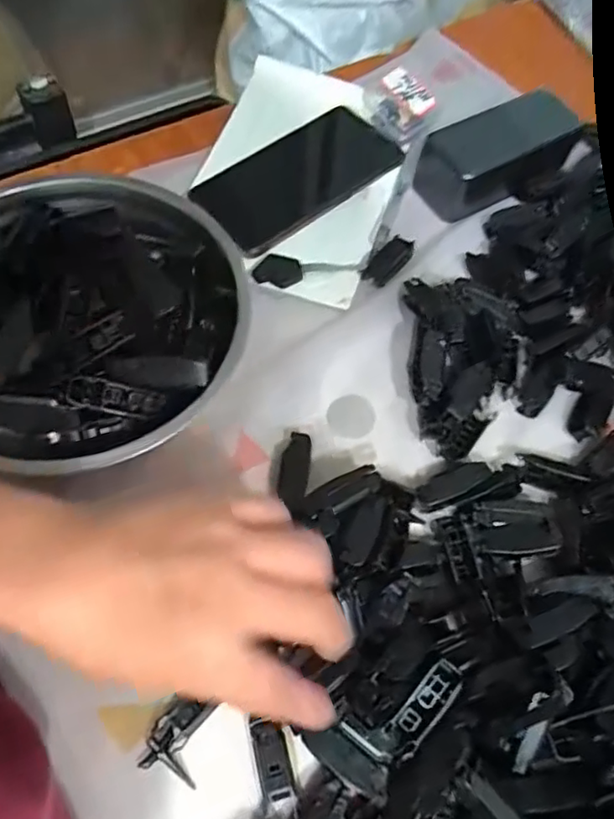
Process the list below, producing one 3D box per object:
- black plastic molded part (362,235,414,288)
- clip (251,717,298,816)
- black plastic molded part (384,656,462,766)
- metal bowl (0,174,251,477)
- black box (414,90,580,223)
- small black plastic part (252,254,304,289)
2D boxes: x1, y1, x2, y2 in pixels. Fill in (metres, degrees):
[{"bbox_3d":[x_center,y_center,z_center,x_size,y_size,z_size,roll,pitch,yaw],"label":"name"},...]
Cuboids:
[{"bbox_3d":[0.059,-0.108,0.443,0.022,0.007,0.044,38,66,14],"label":"black plastic molded part"},{"bbox_3d":[-0.016,0.176,0.297,0.015,0.007,0.042,-13,80,-4],"label":"clip"},{"bbox_3d":[0.057,0.146,0.296,0.018,0.009,0.048,35,87,19],"label":"black plastic molded part"},{"bbox_3d":[-0.137,-0.050,0.363,0.197,0.069,0.191,2,62,-4],"label":"metal bowl"},{"bbox_3d":[0.151,-0.200,0.479,0.124,0.052,0.060,-20,69,-13],"label":"black box"},{"bbox_3d":[-0.020,-0.100,0.436,0.034,0.005,0.026,12,62,1],"label":"small black plastic part"}]

